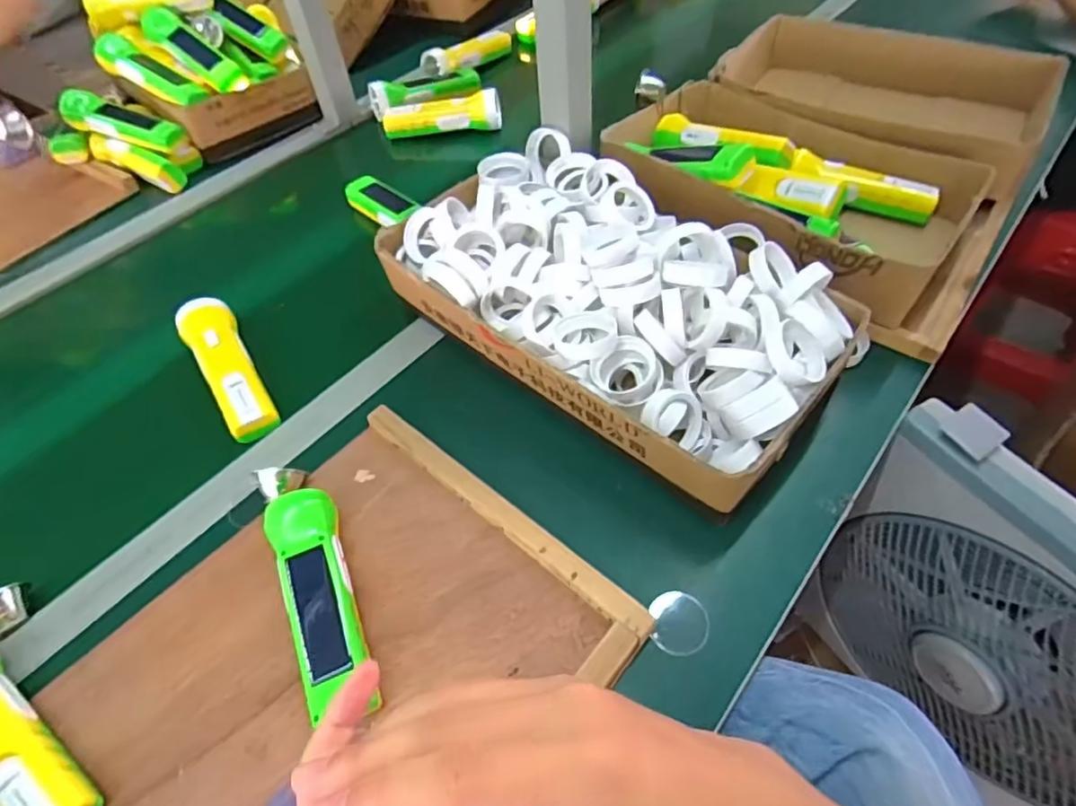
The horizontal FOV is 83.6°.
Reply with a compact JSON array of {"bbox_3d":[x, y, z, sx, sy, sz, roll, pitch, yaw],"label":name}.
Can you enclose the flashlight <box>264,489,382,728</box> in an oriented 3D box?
[{"bbox_3d":[-0.155,0.133,0.434,0.048,0.043,0.160,-23,54,-12],"label":"flashlight"}]

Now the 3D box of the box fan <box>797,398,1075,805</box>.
[{"bbox_3d":[0.441,0.242,0.572,0.088,0.363,0.360,-31,56,-17],"label":"box fan"}]

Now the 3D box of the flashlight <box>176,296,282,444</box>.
[{"bbox_3d":[-0.301,-0.038,0.583,0.047,0.047,0.162,-30,56,-17],"label":"flashlight"}]

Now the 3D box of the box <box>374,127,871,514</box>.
[{"bbox_3d":[0.065,-0.101,0.568,0.415,0.119,0.245,32,62,26],"label":"box"}]

